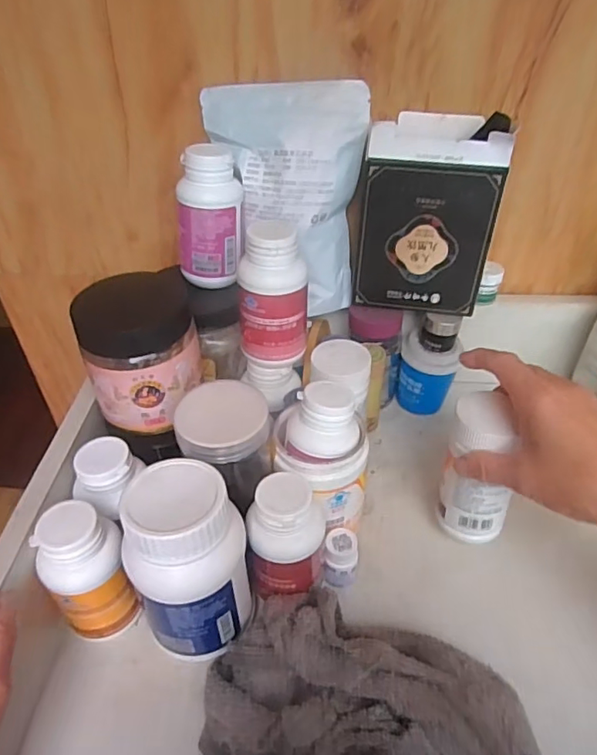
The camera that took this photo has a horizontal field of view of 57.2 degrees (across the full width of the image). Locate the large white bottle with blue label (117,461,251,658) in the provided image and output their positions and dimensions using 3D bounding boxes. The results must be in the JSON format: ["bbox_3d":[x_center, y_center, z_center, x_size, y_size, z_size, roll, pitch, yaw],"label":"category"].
[{"bbox_3d":[-0.063,0.125,0.354,0.068,0.145,0.069,-5,42,-4],"label":"large white bottle with blue label"}]

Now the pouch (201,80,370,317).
[{"bbox_3d":[-0.011,-0.146,0.468,0.135,0.172,0.062,2,42,4],"label":"pouch"}]

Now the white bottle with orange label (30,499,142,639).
[{"bbox_3d":[-0.137,0.133,0.365,0.048,0.110,0.041,-20,45,-20],"label":"white bottle with orange label"}]

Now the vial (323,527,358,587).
[{"bbox_3d":[0.032,0.136,0.411,0.024,0.041,0.027,7,42,9],"label":"vial"}]

